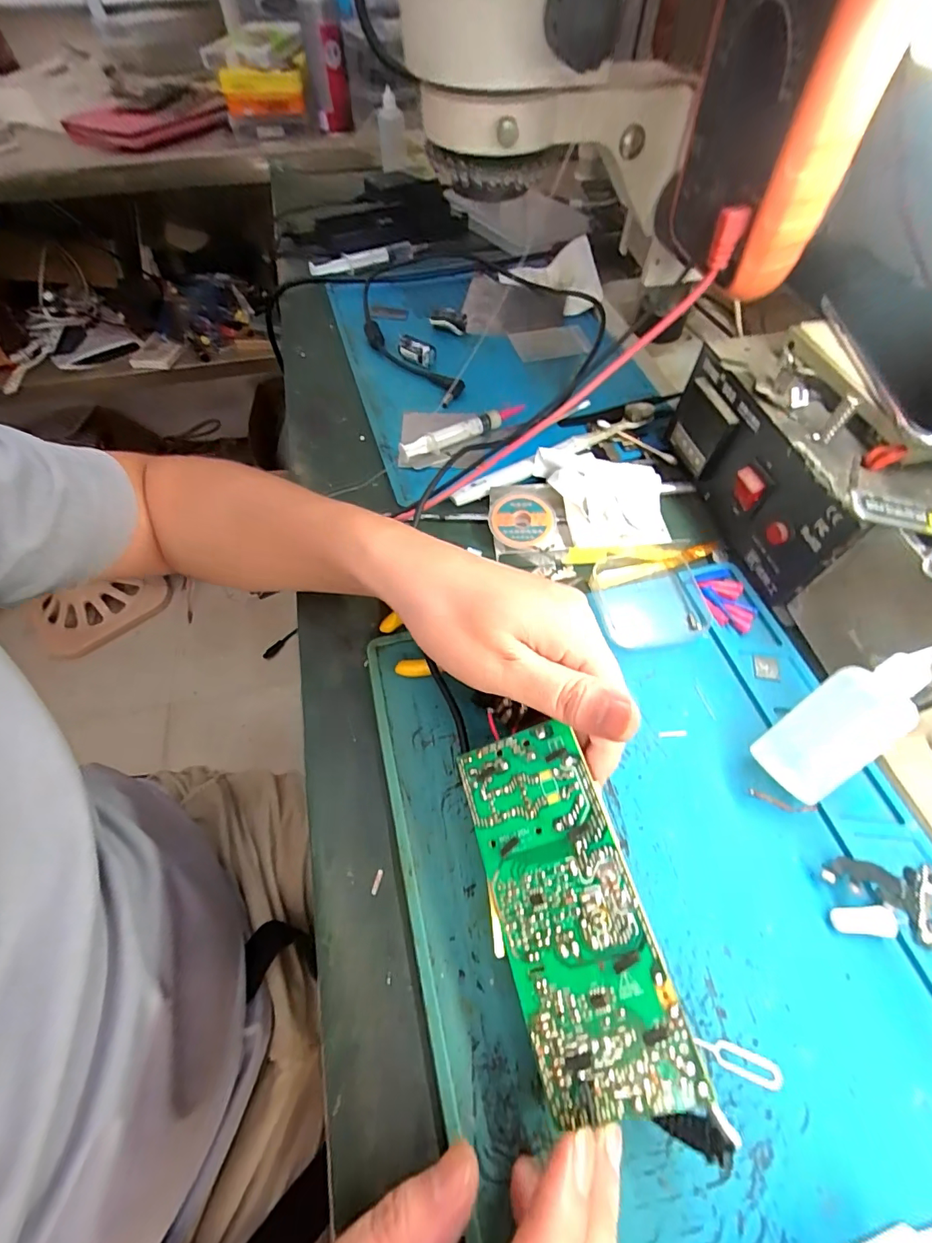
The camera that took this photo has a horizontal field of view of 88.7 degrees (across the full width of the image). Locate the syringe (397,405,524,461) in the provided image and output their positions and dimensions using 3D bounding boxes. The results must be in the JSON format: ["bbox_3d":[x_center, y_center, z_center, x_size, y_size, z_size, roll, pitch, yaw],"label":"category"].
[{"bbox_3d":[-0.001,-0.153,0.384,0.113,0.016,0.011,-28,62,-16],"label":"syringe"}]

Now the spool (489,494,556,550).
[{"bbox_3d":[0.039,-0.070,0.330,0.044,0.008,0.041,0,59,0],"label":"spool"}]

